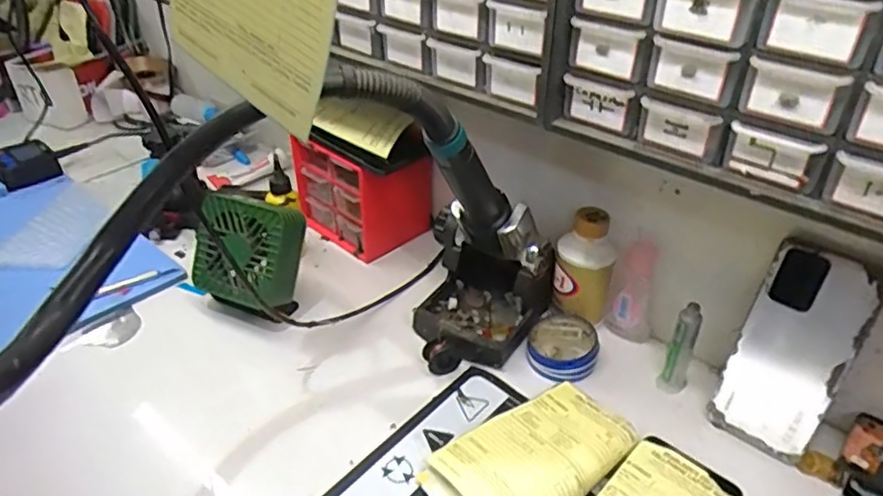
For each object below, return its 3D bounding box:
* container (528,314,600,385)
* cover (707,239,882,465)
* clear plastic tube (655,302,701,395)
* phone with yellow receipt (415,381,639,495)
[{"bbox_3d":[0.111,0.094,0.579,0.061,0.030,0.065,0,35,0],"label":"container"},{"bbox_3d":[0.267,0.082,0.486,0.074,0.163,0.007,29,22,34],"label":"cover"},{"bbox_3d":[0.205,0.088,0.544,0.023,0.097,0.015,12,37,15],"label":"clear plastic tube"},{"bbox_3d":[0.069,0.159,0.481,0.159,0.026,0.093,-25,43,-32],"label":"phone with yellow receipt"}]

